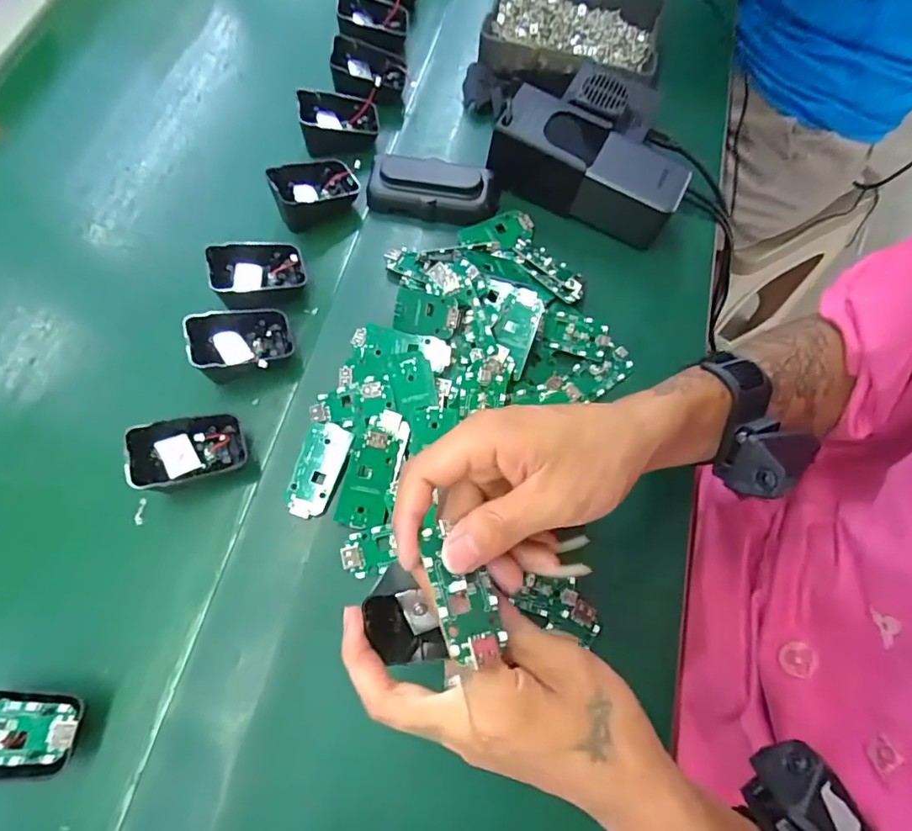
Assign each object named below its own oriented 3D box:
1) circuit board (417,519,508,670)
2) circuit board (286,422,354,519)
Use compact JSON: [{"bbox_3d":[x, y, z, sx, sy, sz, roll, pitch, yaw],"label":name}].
[{"bbox_3d":[0.004,0.078,0.229,0.031,0.004,0.059,-3,60,-33],"label":"circuit board"},{"bbox_3d":[-0.094,0.036,0.349,0.030,0.004,0.064,17,71,4],"label":"circuit board"}]

